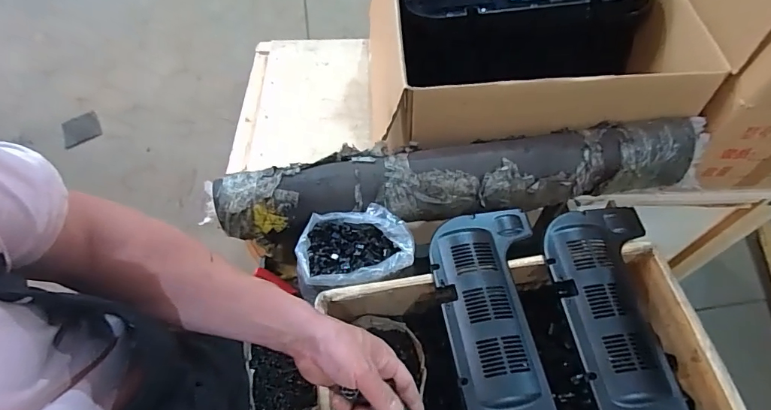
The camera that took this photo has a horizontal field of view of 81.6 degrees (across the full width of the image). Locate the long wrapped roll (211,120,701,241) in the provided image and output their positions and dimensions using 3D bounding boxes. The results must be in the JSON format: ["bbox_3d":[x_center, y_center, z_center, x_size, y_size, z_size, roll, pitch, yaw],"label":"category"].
[{"bbox_3d":[0.130,-0.047,0.783,0.831,0.093,0.137,-5,58,-1],"label":"long wrapped roll"}]

